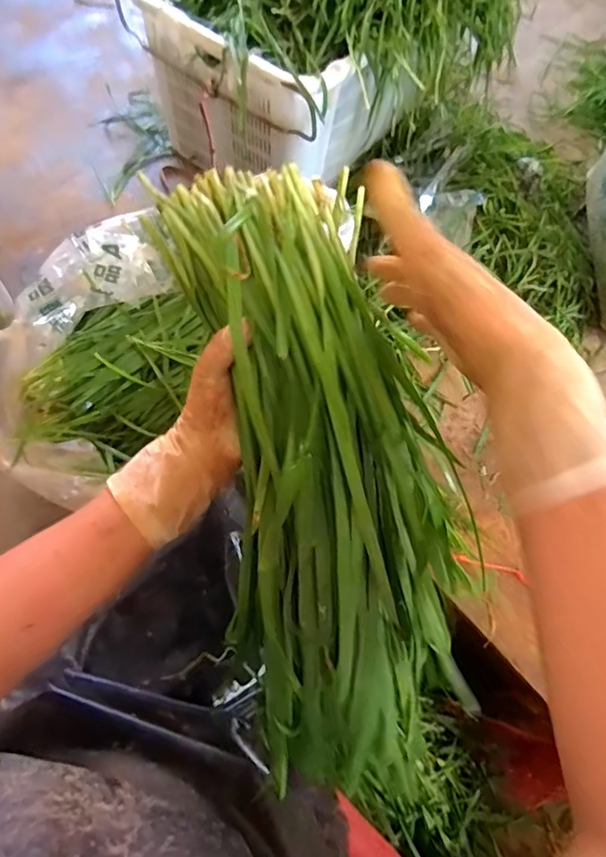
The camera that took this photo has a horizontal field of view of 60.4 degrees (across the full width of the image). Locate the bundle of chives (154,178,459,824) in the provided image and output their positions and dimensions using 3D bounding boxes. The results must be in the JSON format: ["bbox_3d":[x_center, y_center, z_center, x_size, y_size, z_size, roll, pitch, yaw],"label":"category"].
[{"bbox_3d":[0.022,0.044,0.352,0.156,0.085,0.431,-11,95,-8],"label":"bundle of chives"}]

